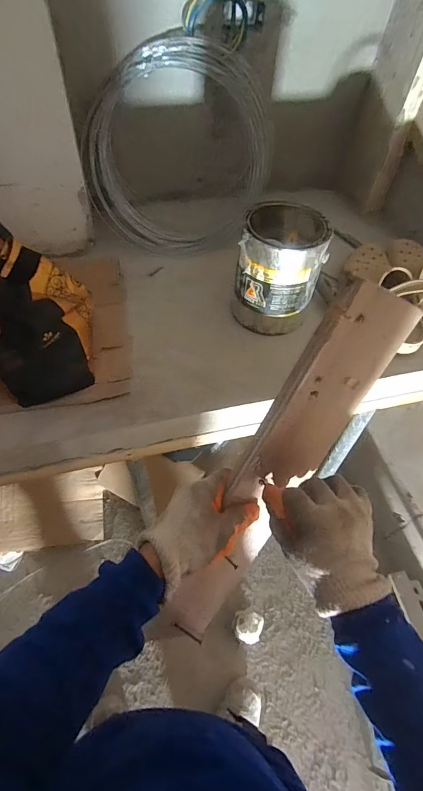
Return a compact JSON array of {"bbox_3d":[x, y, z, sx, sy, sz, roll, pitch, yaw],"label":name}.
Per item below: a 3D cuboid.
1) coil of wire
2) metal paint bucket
[{"bbox_3d":[-0.073,-0.561,0.913,0.416,0.430,0.100,21,22,-16],"label":"coil of wire"},{"bbox_3d":[0.131,-0.249,0.774,0.157,0.192,0.164,11,55,5],"label":"metal paint bucket"}]

